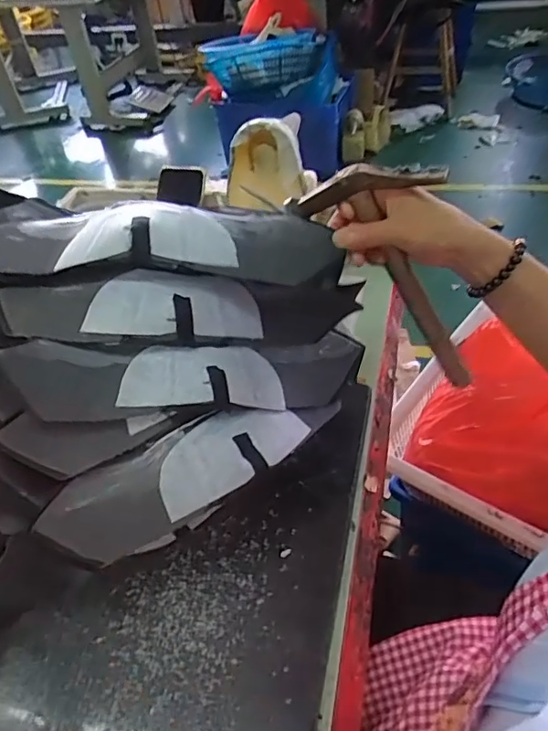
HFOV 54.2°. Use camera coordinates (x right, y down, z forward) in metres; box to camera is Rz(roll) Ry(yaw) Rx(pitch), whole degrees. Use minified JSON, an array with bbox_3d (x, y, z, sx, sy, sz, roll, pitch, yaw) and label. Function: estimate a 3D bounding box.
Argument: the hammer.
[{"bbox_3d":[0.128,-0.076,0.498,0.128,0.244,0.026,-12,35,43],"label":"hammer"}]

